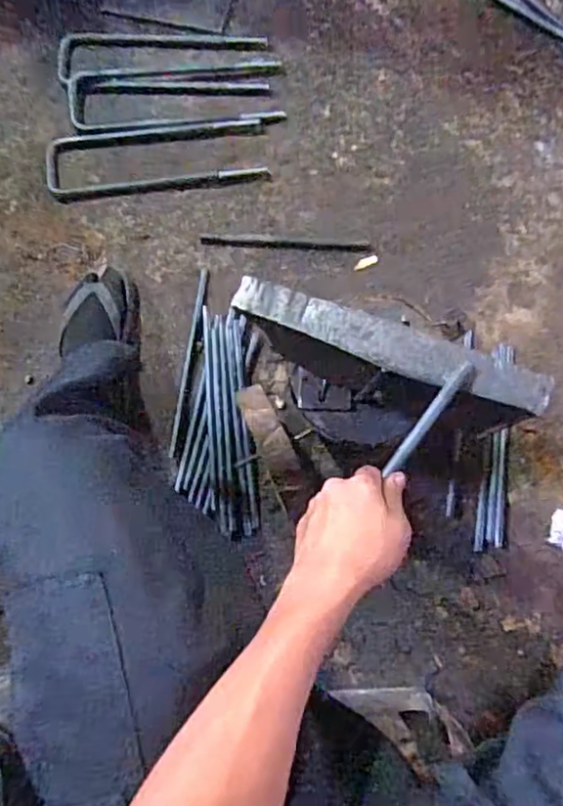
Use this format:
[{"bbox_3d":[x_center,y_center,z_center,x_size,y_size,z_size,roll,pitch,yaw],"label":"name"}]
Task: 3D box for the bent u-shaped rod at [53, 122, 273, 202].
[{"bbox_3d":[-0.211,-0.416,1.011,0.359,0.020,0.128,-9,79,-7],"label":"bent u-shaped rod"}]

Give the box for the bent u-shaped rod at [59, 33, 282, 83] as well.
[{"bbox_3d":[-0.201,-0.620,1.062,0.377,0.027,0.096,-8,77,-3],"label":"bent u-shaped rod"}]

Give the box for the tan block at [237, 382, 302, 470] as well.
[{"bbox_3d":[-0.018,0.032,0.726,0.038,0.016,0.115,-25,79,-7],"label":"tan block"}]

